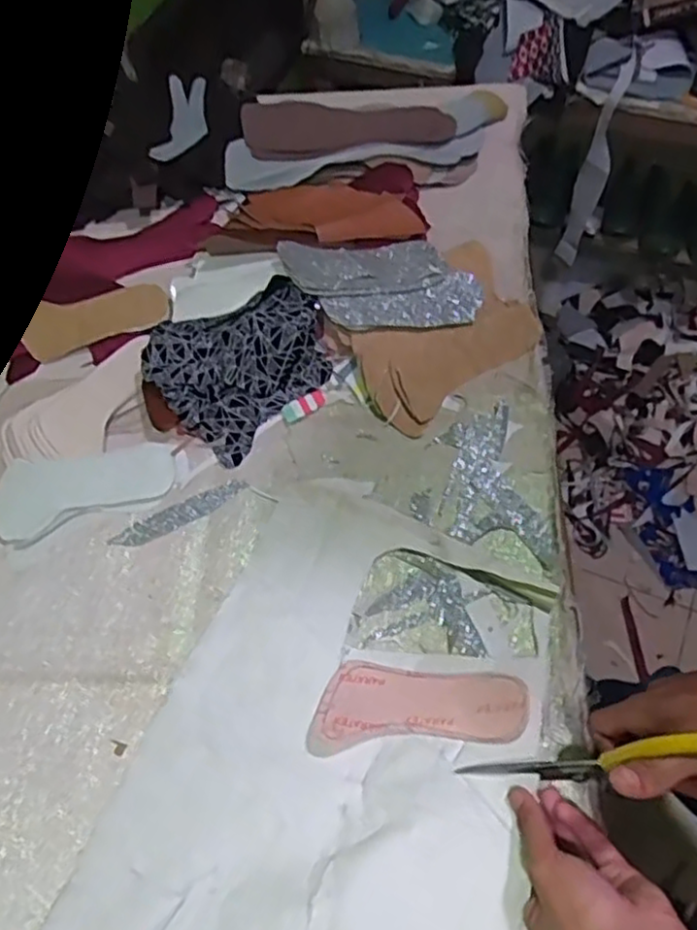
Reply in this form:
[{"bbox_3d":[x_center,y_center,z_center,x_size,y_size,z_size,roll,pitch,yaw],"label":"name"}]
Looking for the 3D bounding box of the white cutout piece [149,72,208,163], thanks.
[{"bbox_3d":[-0.196,-0.420,0.848,0.061,0.014,0.149,-2,59,11],"label":"white cutout piece"}]

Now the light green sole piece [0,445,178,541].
[{"bbox_3d":[-0.257,0.018,0.680,0.177,0.015,0.071,-16,62,-5],"label":"light green sole piece"}]

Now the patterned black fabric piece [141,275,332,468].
[{"bbox_3d":[-0.114,-0.112,0.714,0.152,0.062,0.172,37,70,21],"label":"patterned black fabric piece"}]

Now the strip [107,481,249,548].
[{"bbox_3d":[-0.159,0.047,0.669,0.131,0.004,0.025,-26,63,-10],"label":"strip"}]

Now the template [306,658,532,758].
[{"bbox_3d":[0.053,0.184,0.556,0.169,0.023,0.069,-8,46,12],"label":"template"}]

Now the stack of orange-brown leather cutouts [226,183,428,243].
[{"bbox_3d":[-0.025,-0.290,0.803,0.213,0.024,0.080,5,62,6],"label":"stack of orange-brown leather cutouts"}]

